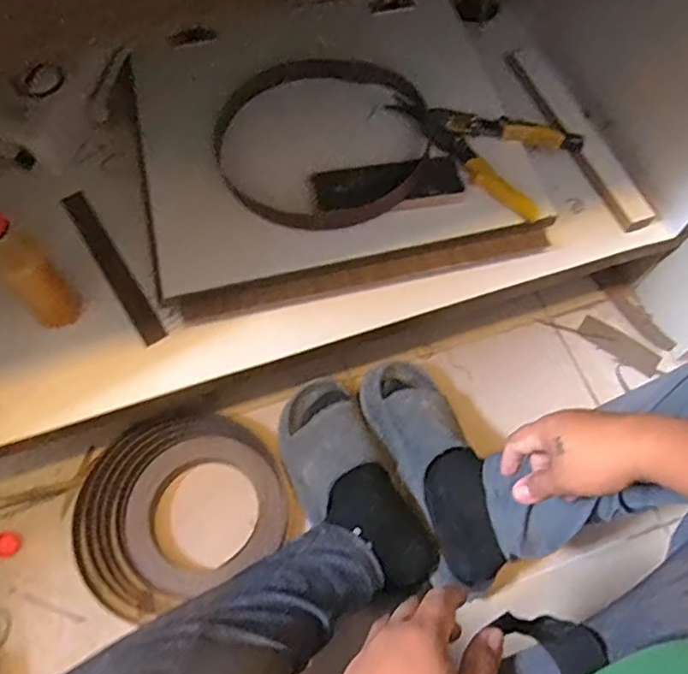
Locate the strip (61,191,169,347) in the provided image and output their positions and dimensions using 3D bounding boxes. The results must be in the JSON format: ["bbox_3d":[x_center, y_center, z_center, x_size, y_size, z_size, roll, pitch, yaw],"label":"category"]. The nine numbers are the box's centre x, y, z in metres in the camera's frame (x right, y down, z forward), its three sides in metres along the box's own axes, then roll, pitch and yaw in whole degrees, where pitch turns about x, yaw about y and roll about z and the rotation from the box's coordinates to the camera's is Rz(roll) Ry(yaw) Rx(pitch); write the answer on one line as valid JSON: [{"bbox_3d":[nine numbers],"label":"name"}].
[{"bbox_3d":[-0.281,-0.090,0.723,0.029,0.005,0.248,-31,69,-14],"label":"strip"}]

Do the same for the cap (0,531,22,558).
[{"bbox_3d":[-0.401,0.247,0.714,0.031,0.013,0.030,0,65,-1],"label":"cap"}]

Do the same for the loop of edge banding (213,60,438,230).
[{"bbox_3d":[-0.032,-0.244,0.730,0.260,0.044,0.239,0,65,-1],"label":"loop of edge banding"}]

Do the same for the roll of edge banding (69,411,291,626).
[{"bbox_3d":[-0.194,0.196,0.701,0.240,0.050,0.195,-25,68,-12],"label":"roll of edge banding"}]

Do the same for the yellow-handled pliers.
[{"bbox_3d":[0.172,-0.249,0.742,0.214,0.032,0.137,35,69,14],"label":"yellow-handled pliers"}]

